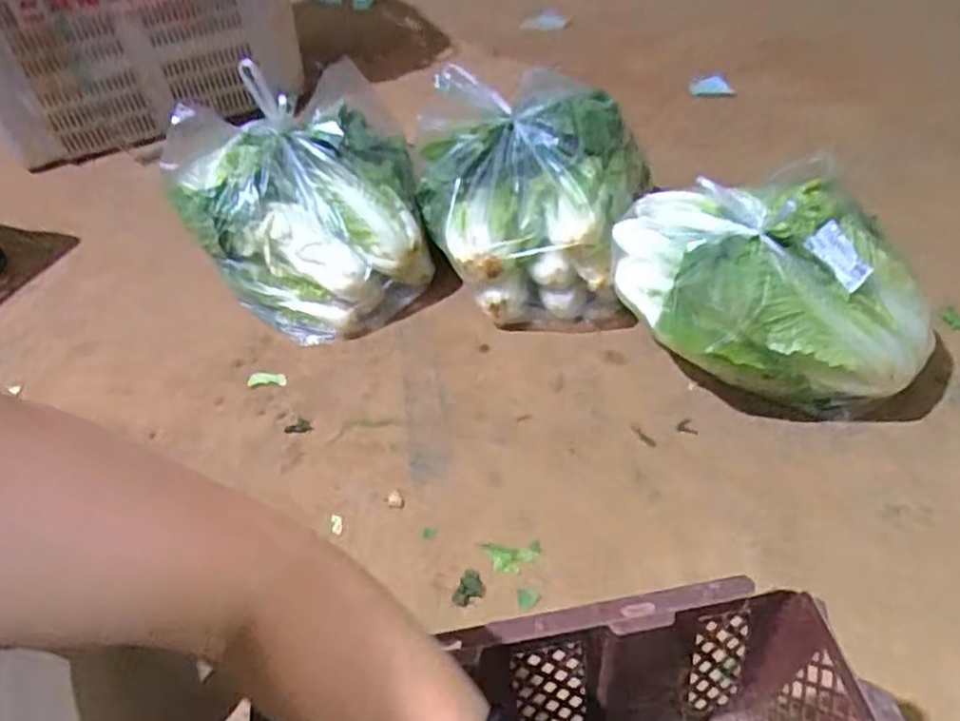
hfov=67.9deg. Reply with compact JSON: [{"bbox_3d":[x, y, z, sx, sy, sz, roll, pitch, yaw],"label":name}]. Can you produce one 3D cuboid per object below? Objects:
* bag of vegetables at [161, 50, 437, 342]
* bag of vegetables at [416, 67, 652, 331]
[{"bbox_3d":[-0.241,-0.207,1.008,0.321,0.277,0.269,-24,46,-17],"label":"bag of vegetables"},{"bbox_3d":[0.068,-0.220,0.988,0.311,0.244,0.277,0,44,7],"label":"bag of vegetables"}]

